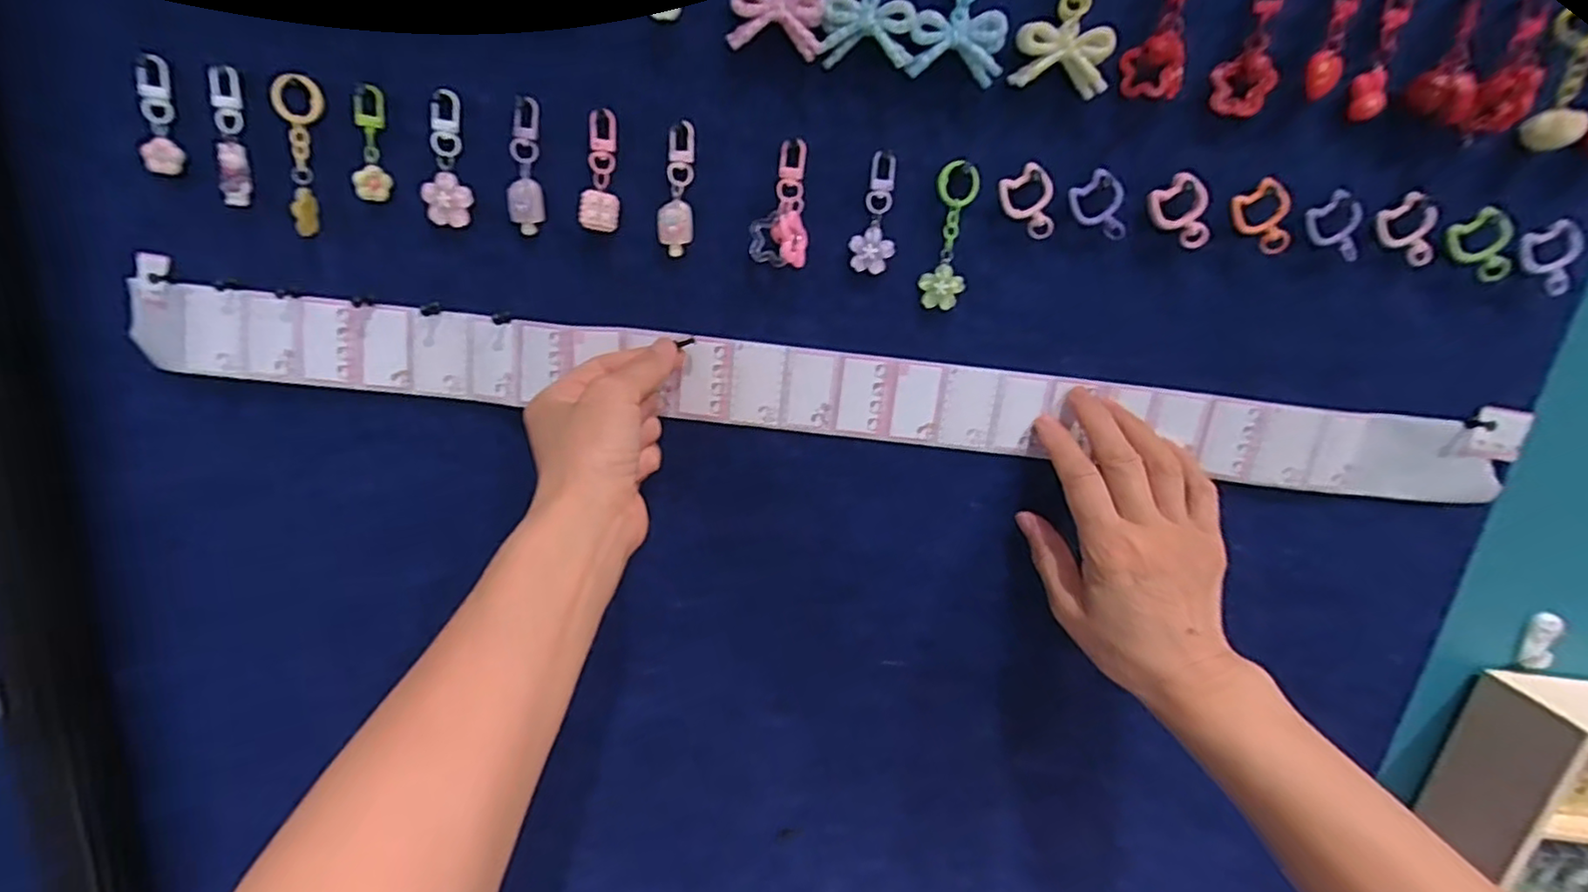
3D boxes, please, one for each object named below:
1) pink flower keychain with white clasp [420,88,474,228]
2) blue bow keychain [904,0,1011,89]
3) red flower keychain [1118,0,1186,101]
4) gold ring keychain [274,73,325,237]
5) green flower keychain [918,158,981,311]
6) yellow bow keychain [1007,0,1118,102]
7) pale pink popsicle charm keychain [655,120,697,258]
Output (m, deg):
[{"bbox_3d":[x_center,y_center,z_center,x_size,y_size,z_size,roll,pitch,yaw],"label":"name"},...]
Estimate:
[{"bbox_3d":[-0.189,-0.155,0.364,0.025,0.067,0.004,7,17,-4],"label":"pink flower keychain with white clasp"},{"bbox_3d":[0.085,-0.221,0.334,0.047,0.065,0.013,9,17,5],"label":"blue bow keychain"},{"bbox_3d":[0.184,-0.210,0.333,0.030,0.062,0.012,16,19,26],"label":"red flower keychain"},{"bbox_3d":[-0.266,-0.155,0.359,0.021,0.079,0.014,10,11,-15],"label":"gold ring keychain"},{"bbox_3d":[0.087,-0.116,0.372,0.023,0.077,0.006,11,17,12],"label":"green flower keychain"},{"bbox_3d":[0.138,-0.214,0.334,0.046,0.061,0.016,8,17,1],"label":"yellow bow keychain"},{"bbox_3d":[-0.063,-0.140,0.367,0.021,0.067,0.007,6,17,-7],"label":"pale pink popsicle charm keychain"}]

